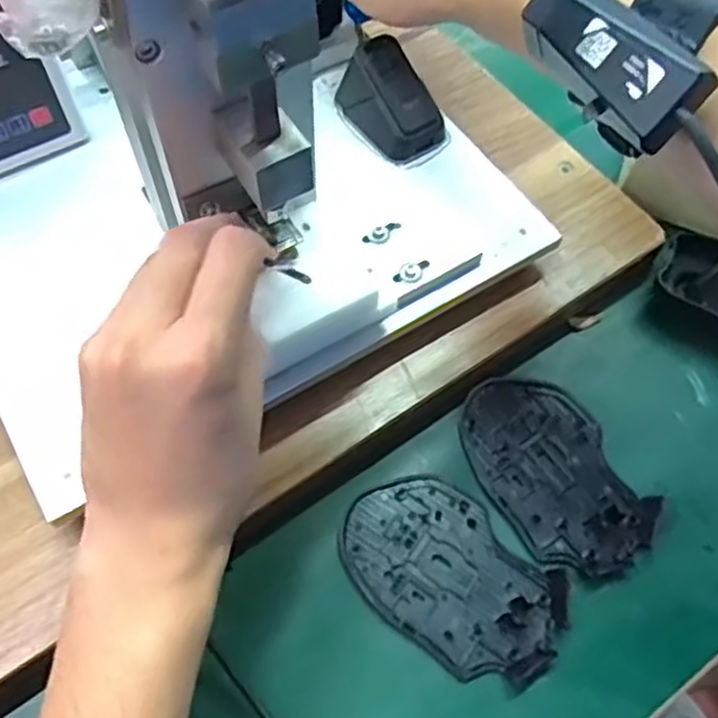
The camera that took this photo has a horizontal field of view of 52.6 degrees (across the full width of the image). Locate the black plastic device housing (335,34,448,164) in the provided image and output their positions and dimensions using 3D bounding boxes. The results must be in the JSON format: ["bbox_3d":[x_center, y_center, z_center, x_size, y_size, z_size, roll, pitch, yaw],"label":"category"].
[{"bbox_3d":[0.019,-0.153,0.426,0.038,0.034,0.063,-35,69,-18],"label":"black plastic device housing"}]

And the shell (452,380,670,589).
[{"bbox_3d":[0.105,0.062,0.395,0.073,0.009,0.116,-29,67,-15],"label":"shell"}]

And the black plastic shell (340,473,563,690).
[{"bbox_3d":[0.047,0.109,0.367,0.115,0.010,0.073,35,67,15],"label":"black plastic shell"}]

